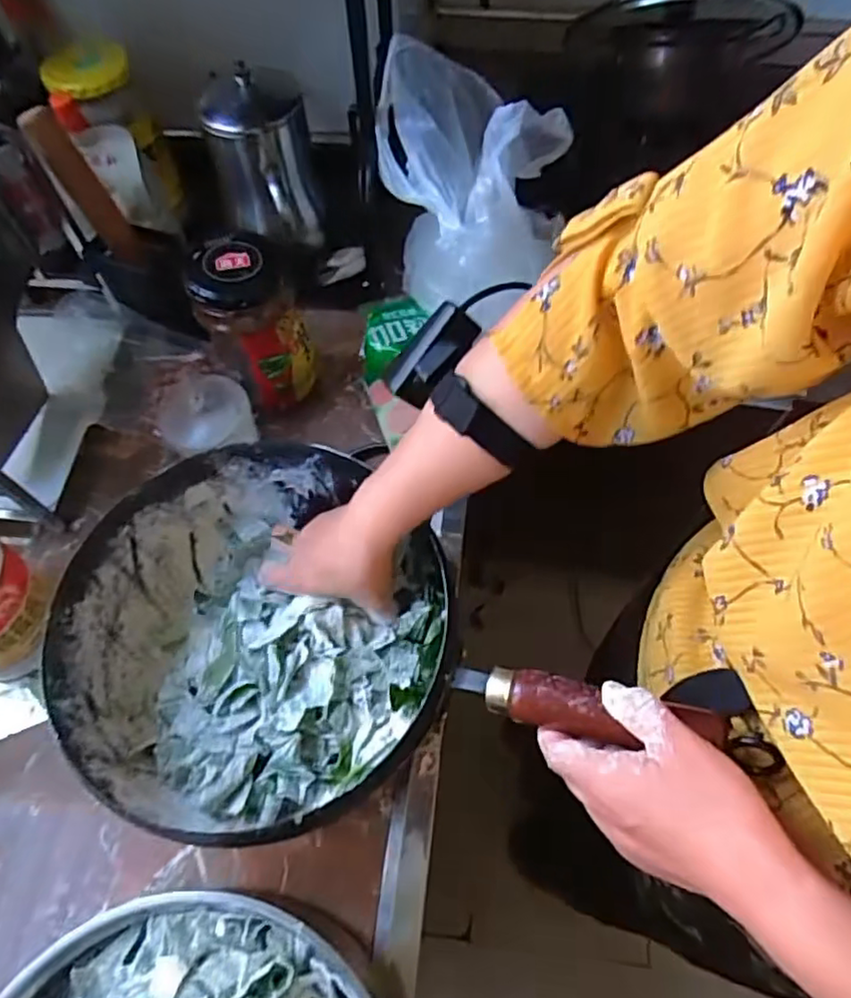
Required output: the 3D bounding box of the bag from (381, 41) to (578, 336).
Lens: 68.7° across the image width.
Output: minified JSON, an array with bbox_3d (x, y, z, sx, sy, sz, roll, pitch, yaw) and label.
[{"bbox_3d":[0.049,-0.286,0.584,0.183,0.157,0.203,7,63,4],"label":"bag"}]

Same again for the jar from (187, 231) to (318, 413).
[{"bbox_3d":[-0.148,-0.150,0.546,0.081,0.137,0.075,0,63,1],"label":"jar"}]

